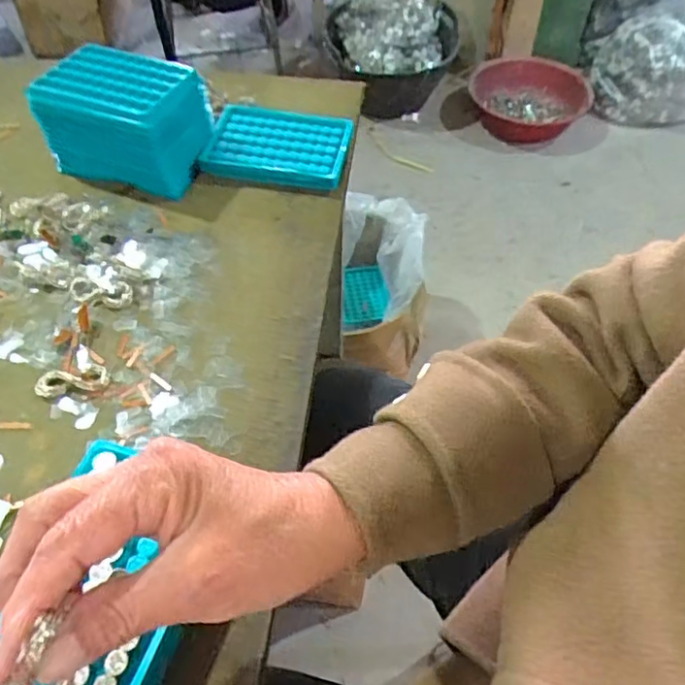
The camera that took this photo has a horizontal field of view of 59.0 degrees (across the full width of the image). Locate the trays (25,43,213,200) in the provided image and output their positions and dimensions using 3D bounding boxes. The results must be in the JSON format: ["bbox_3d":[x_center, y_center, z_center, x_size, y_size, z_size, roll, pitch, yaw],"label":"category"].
[{"bbox_3d":[-0.198,-0.205,0.553,0.137,0.078,0.093,14,53,9],"label":"trays"}]

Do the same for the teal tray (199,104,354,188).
[{"bbox_3d":[-0.060,-0.189,0.584,0.131,0.022,0.093,7,52,3],"label":"teal tray"}]

